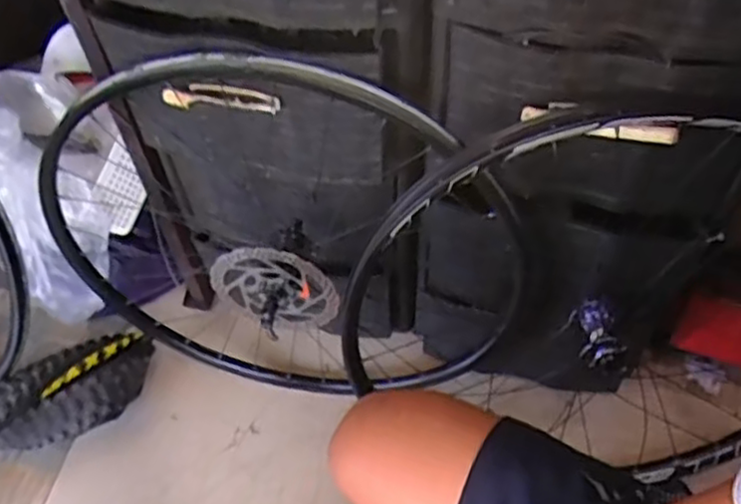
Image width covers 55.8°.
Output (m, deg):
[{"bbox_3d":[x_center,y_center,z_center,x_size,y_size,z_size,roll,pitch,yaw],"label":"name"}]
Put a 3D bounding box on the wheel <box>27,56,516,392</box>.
[{"bbox_3d":[-0.123,0.005,0.874,0.591,0.588,0.167,19,57,15],"label":"wheel"}]

